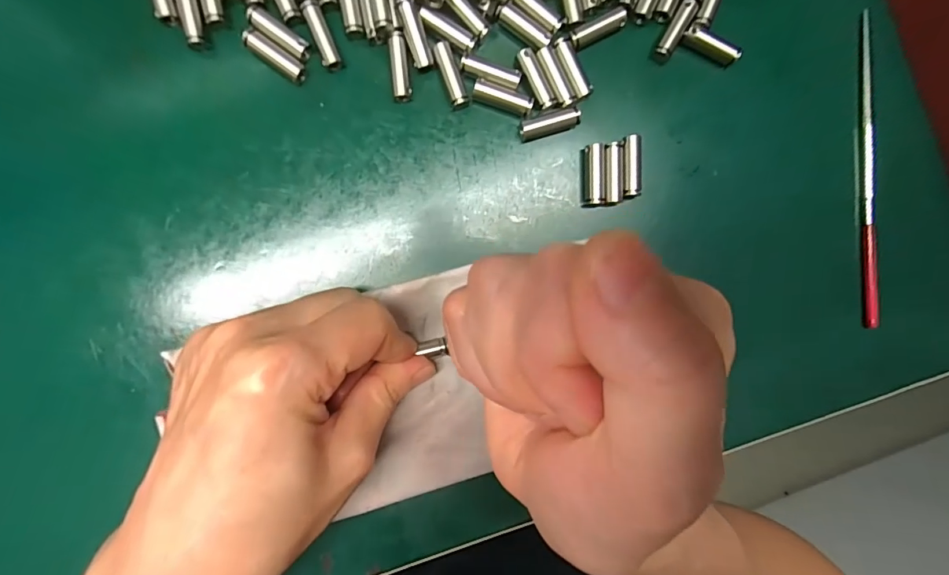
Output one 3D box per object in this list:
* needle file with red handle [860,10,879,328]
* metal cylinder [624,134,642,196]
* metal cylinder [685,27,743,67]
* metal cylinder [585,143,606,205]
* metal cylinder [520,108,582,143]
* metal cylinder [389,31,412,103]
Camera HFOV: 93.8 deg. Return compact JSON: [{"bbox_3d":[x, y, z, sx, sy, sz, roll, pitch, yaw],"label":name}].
[{"bbox_3d":[0.175,-0.050,0.198,0.005,0.008,0.134,-6,95,-6],"label":"needle file with red handle"},{"bbox_3d":[0.066,-0.051,0.187,0.007,0.005,0.024,-3,95,-6],"label":"metal cylinder"},{"bbox_3d":[0.099,-0.101,0.185,0.024,0.007,0.008,25,91,-7],"label":"metal cylinder"},{"bbox_3d":[0.050,-0.047,0.187,0.008,0.006,0.024,-2,95,-6],"label":"metal cylinder"},{"bbox_3d":[0.031,-0.067,0.183,0.024,0.008,0.008,-14,96,-5],"label":"metal cylinder"},{"bbox_3d":[-0.029,-0.088,0.177,0.007,0.005,0.025,-5,95,-6],"label":"metal cylinder"}]

